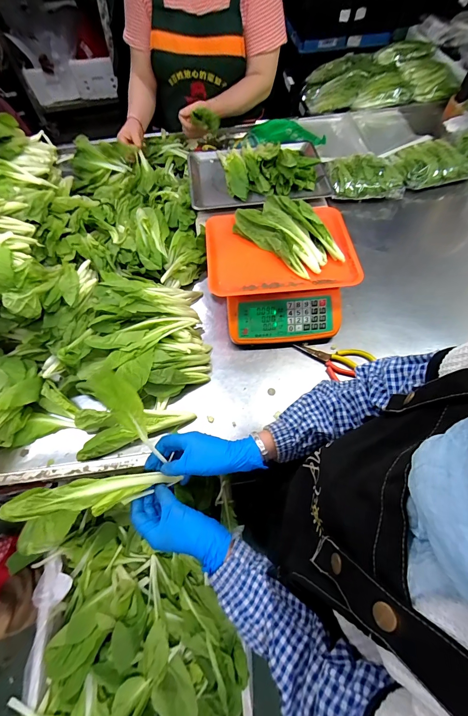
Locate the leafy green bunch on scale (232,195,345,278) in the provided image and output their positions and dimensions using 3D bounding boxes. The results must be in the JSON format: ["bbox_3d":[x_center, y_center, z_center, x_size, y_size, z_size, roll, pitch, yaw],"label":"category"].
[{"bbox_3d":[0.117,-0.269,0.660,0.123,0.057,0.232,-41,68,-18],"label":"leafy green bunch on scale"}]

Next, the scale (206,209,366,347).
[{"bbox_3d":[0.097,-0.188,0.697,0.305,0.110,0.288,-3,61,0],"label":"scale"}]

